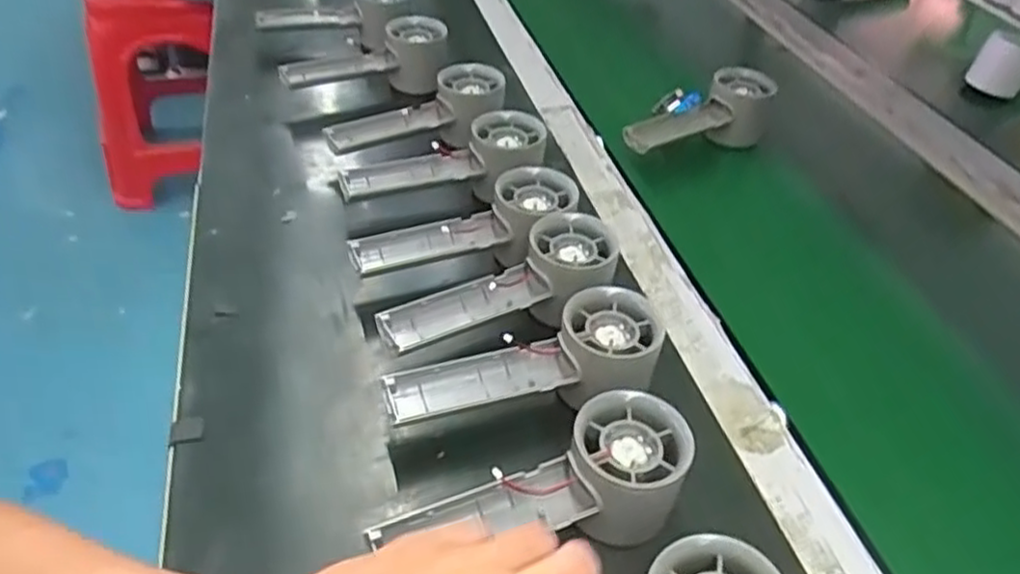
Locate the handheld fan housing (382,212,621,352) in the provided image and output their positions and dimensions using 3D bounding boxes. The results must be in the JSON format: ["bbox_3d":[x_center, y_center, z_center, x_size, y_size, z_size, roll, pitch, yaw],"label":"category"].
[{"bbox_3d":[-0.005,-0.001,0.466,0.162,0.034,0.056,-23,47,-10],"label":"handheld fan housing"}]

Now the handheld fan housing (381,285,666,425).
[{"bbox_3d":[0.010,0.045,0.416,0.159,0.040,0.059,-17,44,-4],"label":"handheld fan housing"}]

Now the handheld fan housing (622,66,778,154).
[{"bbox_3d":[0.174,-0.152,0.669,0.157,0.062,0.052,-27,50,-31],"label":"handheld fan housing"}]

